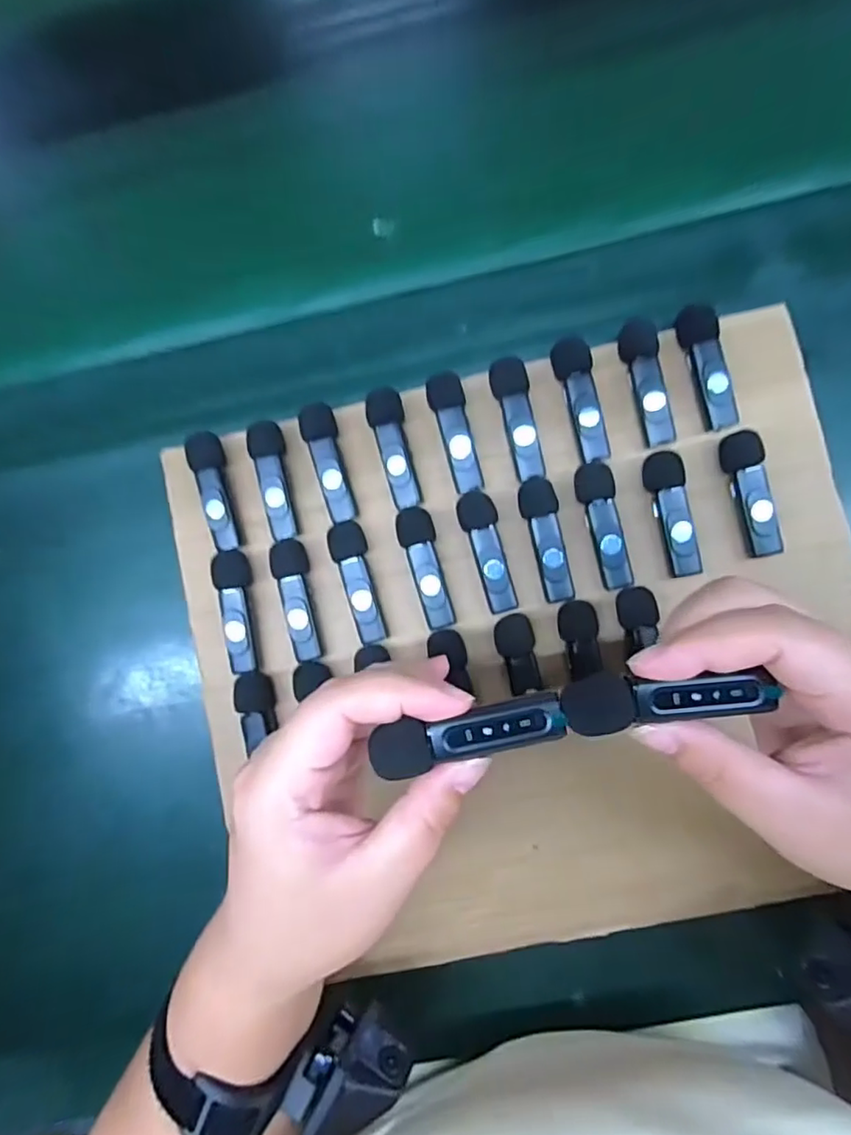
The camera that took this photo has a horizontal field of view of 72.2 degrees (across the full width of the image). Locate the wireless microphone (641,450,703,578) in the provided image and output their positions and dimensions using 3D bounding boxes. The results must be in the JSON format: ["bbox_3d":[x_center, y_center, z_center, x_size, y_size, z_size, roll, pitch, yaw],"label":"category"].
[{"bbox_3d":[0.126,-0.027,0.301,0.019,0.017,0.063,-10,82,4],"label":"wireless microphone"}]

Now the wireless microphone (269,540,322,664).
[{"bbox_3d":[-0.069,0.017,0.313,0.018,0.016,0.064,-9,82,4],"label":"wireless microphone"}]

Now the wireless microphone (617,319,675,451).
[{"bbox_3d":[0.114,-0.095,0.300,0.017,0.011,0.063,-11,82,4],"label":"wireless microphone"}]

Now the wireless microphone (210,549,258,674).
[{"bbox_3d":[-0.101,0.024,0.315,0.017,0.015,0.064,-9,82,4],"label":"wireless microphone"}]

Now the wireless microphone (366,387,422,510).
[{"bbox_3d":[-0.015,-0.063,0.313,0.019,0.018,0.063,-16,81,3],"label":"wireless microphone"}]

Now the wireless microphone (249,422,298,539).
[{"bbox_3d":[-0.082,-0.047,0.315,0.018,0.011,0.063,-10,82,4],"label":"wireless microphone"}]

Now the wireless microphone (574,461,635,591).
[{"bbox_3d":[0.092,-0.022,0.301,0.019,0.013,0.065,-11,82,4],"label":"wireless microphone"}]

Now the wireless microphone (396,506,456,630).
[{"bbox_3d":[0.001,0.000,0.309,0.018,0.018,0.064,-16,81,3],"label":"wireless microphone"}]

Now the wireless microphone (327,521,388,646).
[{"bbox_3d":[-0.036,0.008,0.310,0.019,0.019,0.065,-13,82,3],"label":"wireless microphone"}]

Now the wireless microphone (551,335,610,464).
[{"bbox_3d":[0.082,-0.088,0.306,0.018,0.015,0.065,-16,81,3],"label":"wireless microphone"}]

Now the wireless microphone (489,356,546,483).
[{"bbox_3d":[0.048,-0.078,0.308,0.019,0.016,0.064,-11,82,4],"label":"wireless microphone"}]

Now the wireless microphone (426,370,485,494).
[{"bbox_3d":[0.016,-0.071,0.311,0.019,0.014,0.063,-12,82,4],"label":"wireless microphone"}]

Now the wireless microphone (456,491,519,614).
[{"bbox_3d":[0.033,-0.008,0.305,0.019,0.012,0.064,-16,81,3],"label":"wireless microphone"}]

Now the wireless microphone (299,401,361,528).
[{"bbox_3d":[-0.051,-0.055,0.315,0.018,0.017,0.063,-16,81,3],"label":"wireless microphone"}]

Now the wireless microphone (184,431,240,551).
[{"bbox_3d":[-0.114,-0.041,0.317,0.017,0.014,0.064,-16,81,3],"label":"wireless microphone"}]

